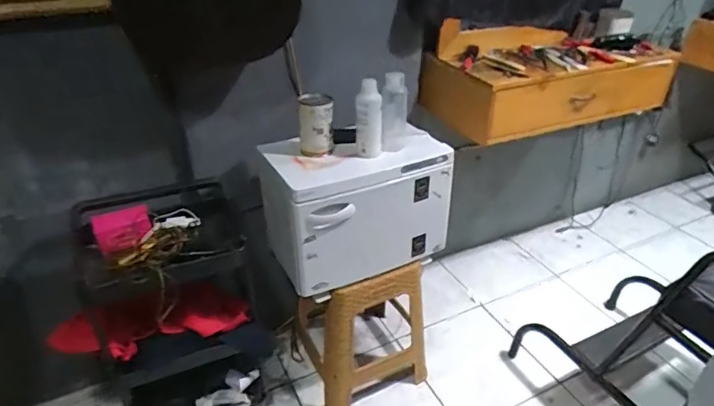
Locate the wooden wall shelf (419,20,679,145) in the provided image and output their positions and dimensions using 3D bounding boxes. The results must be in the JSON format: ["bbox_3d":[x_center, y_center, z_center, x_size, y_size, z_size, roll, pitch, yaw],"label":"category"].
[{"bbox_3d":[0.647,-0.436,1.595,0.802,0.237,0.340,-15,35,-21],"label":"wooden wall shelf"}]

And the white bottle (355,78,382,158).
[{"bbox_3d":[0.028,-0.207,1.195,0.065,0.179,0.050,2,33,4],"label":"white bottle"}]

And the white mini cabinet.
[{"bbox_3d":[-0.002,-0.011,1.337,0.455,0.309,0.294,-15,35,-21],"label":"white mini cabinet"}]

